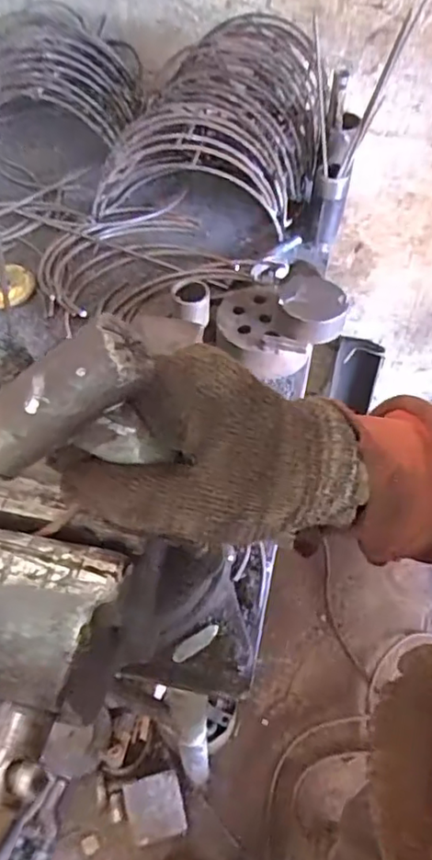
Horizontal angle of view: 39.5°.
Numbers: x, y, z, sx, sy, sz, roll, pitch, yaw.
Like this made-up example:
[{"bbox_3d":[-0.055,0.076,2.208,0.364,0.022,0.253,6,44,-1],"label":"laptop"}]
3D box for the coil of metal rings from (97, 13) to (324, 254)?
[{"bbox_3d":[-0.008,-0.400,0.817,0.278,0.215,0.265,1,52,-1],"label":"coil of metal rings"}]

